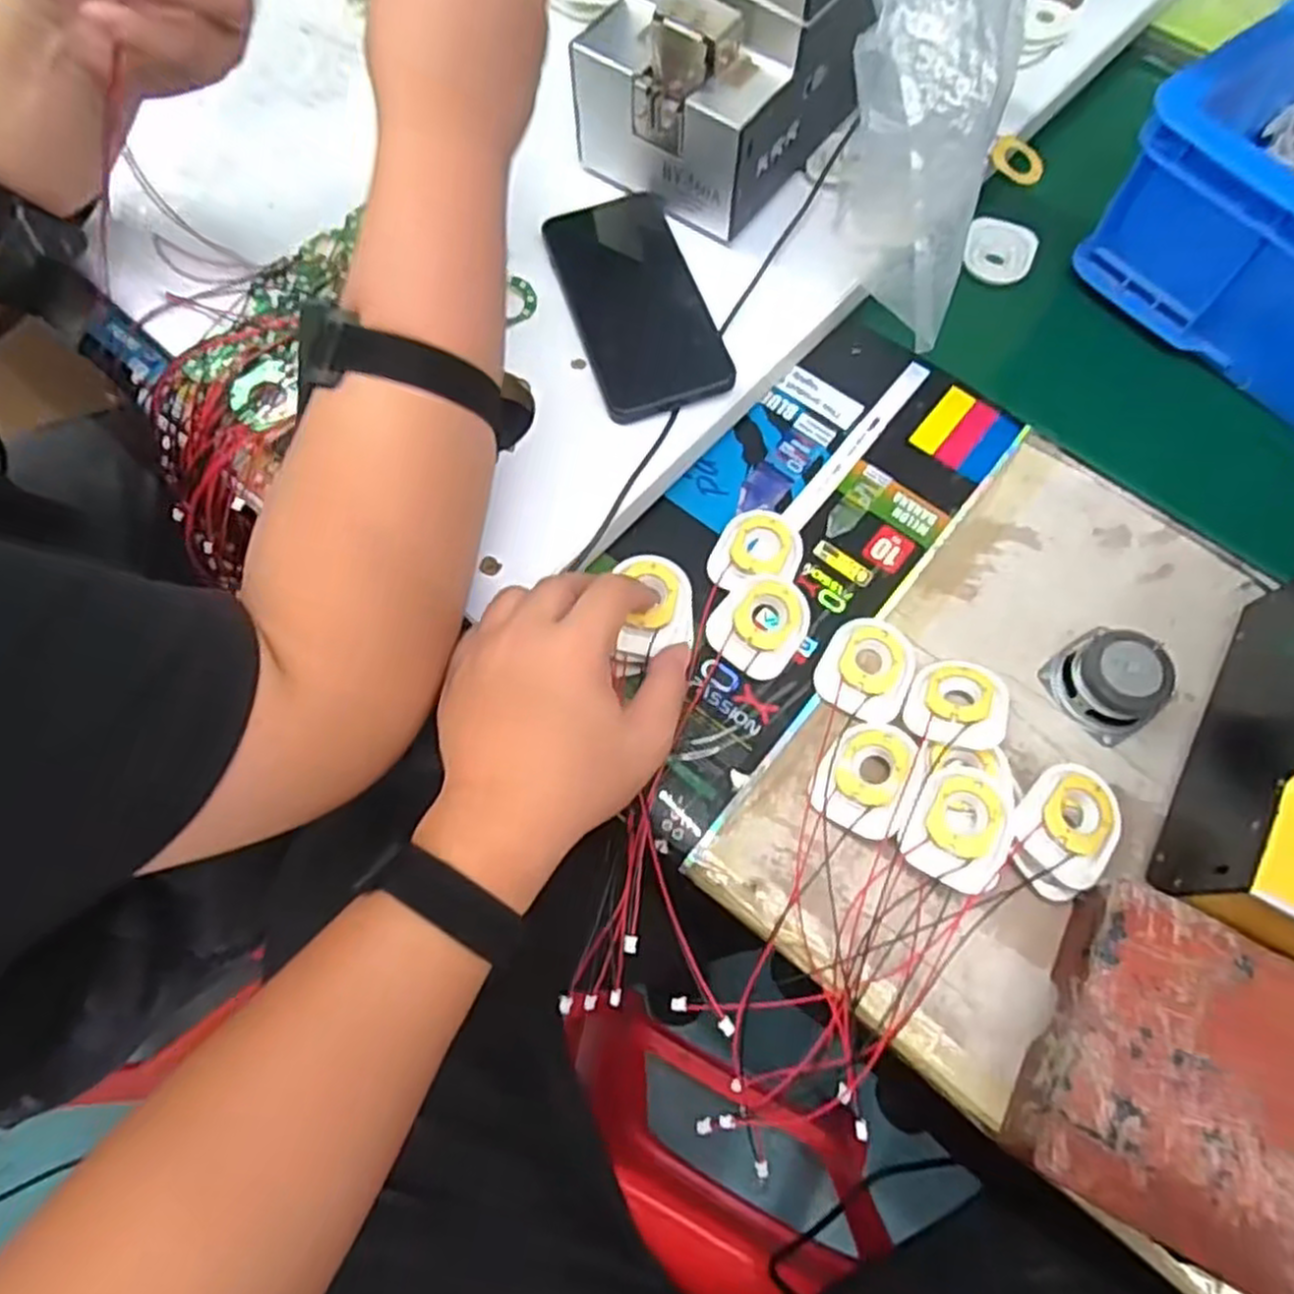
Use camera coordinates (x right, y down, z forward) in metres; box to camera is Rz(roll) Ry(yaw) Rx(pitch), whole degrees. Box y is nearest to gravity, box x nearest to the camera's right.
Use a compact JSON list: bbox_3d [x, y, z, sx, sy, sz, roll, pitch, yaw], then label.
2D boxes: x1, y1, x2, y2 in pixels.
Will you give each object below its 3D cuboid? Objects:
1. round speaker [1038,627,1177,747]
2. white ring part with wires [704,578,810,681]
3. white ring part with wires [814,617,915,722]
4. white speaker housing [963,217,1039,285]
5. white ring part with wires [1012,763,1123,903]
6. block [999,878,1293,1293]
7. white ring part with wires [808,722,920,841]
[{"bbox_3d":[0.252,0.018,0.412,0.052,0.027,0.053,-37,73,-13],"label":"round speaker"},{"bbox_3d":[0.062,-0.011,0.428,0.051,0.015,0.053,29,72,10],"label":"white ring part with wires"},{"bbox_3d":[0.122,0.013,0.427,0.049,0.010,0.060,24,71,9],"label":"white ring part with wires"},{"bbox_3d":[0.252,-0.284,0.546,0.047,0.013,0.049,17,70,7],"label":"white speaker housing"},{"bbox_3d":[0.209,0.092,0.384,0.044,0.020,0.063,36,74,13],"label":"white ring part with wires"},{"bbox_3d":[0.250,0.195,0.332,0.144,0.042,0.128,27,72,10],"label":"block"},{"bbox_3d":[0.115,0.067,0.394,0.045,0.017,0.058,18,72,32],"label":"white ring part with wires"}]

